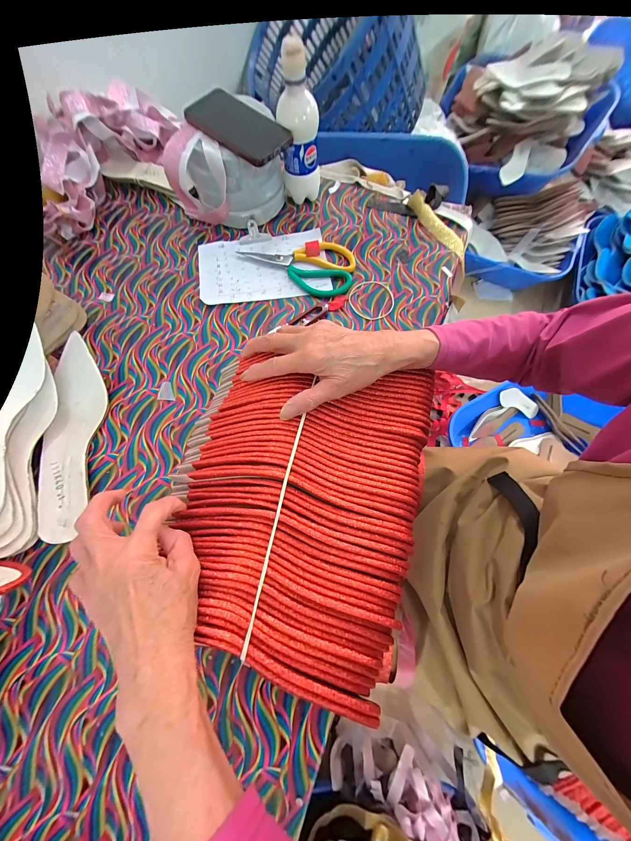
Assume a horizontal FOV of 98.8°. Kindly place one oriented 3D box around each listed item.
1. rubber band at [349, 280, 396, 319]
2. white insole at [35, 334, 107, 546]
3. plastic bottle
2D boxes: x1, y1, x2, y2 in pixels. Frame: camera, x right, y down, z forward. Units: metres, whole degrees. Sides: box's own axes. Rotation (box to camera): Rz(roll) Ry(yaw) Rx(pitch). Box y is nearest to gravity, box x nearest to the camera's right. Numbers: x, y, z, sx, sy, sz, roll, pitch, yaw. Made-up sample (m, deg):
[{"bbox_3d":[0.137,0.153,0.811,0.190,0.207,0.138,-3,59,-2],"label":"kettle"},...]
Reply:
[{"bbox_3d":[0.090,-0.192,0.428,0.070,0.005,0.074,32,76,10],"label":"rubber band"},{"bbox_3d":[-0.319,0.018,0.348,0.070,0.021,0.251,-1,77,-2],"label":"white insole"},{"bbox_3d":[-0.025,-0.438,0.413,0.059,0.170,0.056,-1,73,1],"label":"plastic bottle"}]

